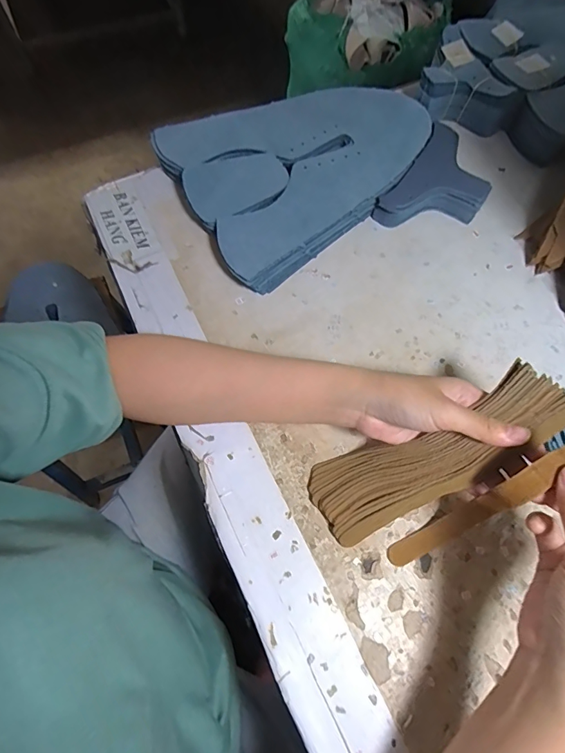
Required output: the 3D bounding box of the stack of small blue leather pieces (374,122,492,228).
[{"bbox_3d":[0.174,-0.205,0.463,0.090,0.031,0.139,34,70,12],"label":"stack of small blue leather pieces"}]

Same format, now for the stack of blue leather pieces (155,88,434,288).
[{"bbox_3d":[0.031,-0.233,0.471,0.288,0.037,0.220,-27,70,-13],"label":"stack of blue leather pieces"}]

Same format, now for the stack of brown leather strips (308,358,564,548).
[{"bbox_3d":[0.110,0.060,0.315,0.192,0.021,0.063,-33,68,20],"label":"stack of brown leather strips"}]

